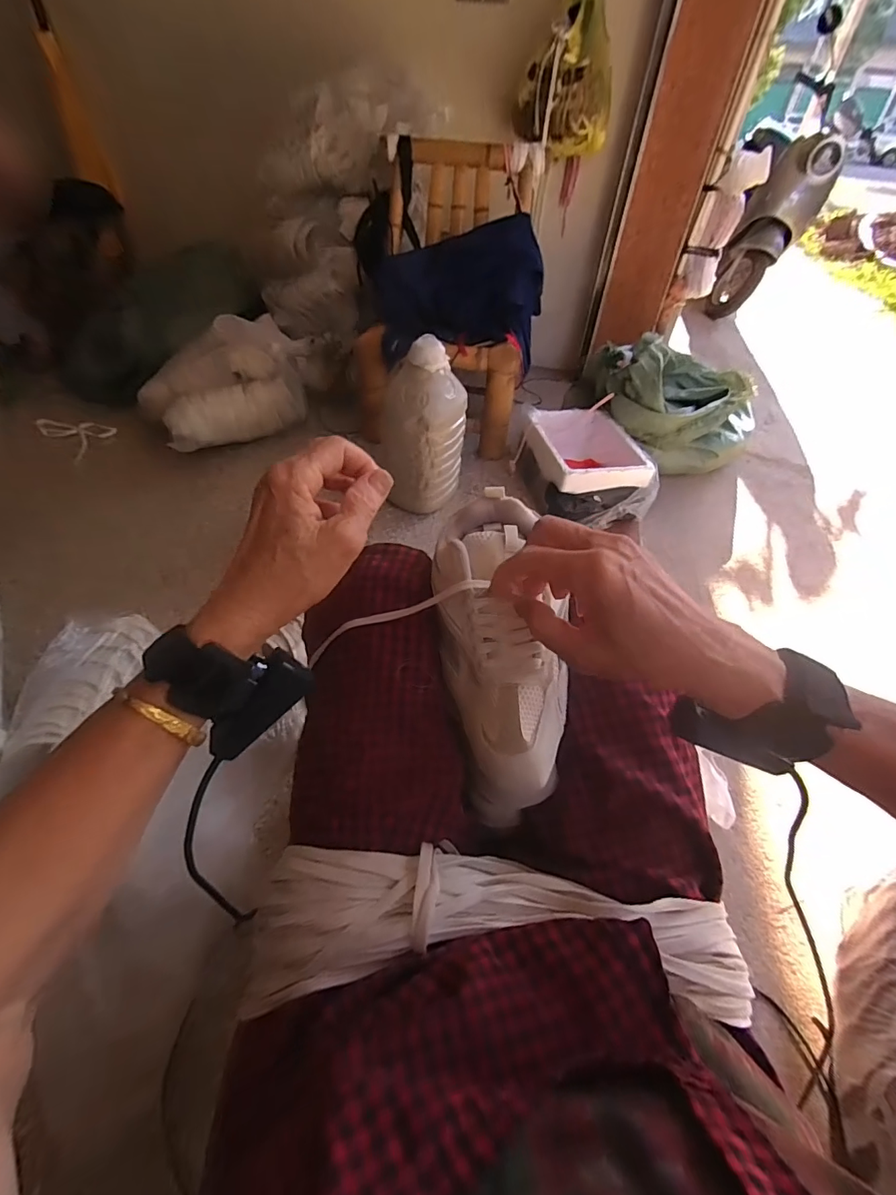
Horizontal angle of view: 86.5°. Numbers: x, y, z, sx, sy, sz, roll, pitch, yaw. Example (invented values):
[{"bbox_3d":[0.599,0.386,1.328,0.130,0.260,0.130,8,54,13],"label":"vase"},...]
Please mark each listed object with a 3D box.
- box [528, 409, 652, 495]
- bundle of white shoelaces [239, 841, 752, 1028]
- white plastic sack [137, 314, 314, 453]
[{"bbox_3d":[0.394,-0.396,1.374,0.301,0.143,0.353,-5,48,-9],"label":"box"},{"bbox_3d":[0.038,0.221,0.320,0.336,0.059,0.090,2,47,-2],"label":"bundle of white shoelaces"},{"bbox_3d":[-0.635,-0.657,1.463,0.545,0.243,0.287,-35,58,-31],"label":"white plastic sack"}]

